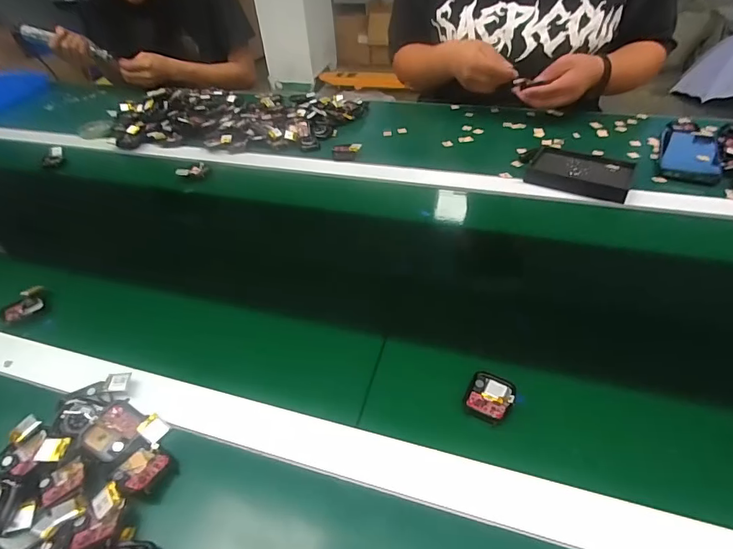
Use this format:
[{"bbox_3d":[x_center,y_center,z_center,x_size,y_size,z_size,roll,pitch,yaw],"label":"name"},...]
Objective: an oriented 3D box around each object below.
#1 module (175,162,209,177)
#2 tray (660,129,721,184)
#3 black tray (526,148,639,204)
[{"bbox_3d":[-0.288,-0.172,0.697,0.050,0.017,0.019,-20,43,-38],"label":"module"},{"bbox_3d":[0.484,-0.176,0.634,0.077,0.034,0.112,17,48,24],"label":"tray"},{"bbox_3d":[0.316,-0.150,0.627,0.135,0.023,0.105,22,50,27],"label":"black tray"}]

